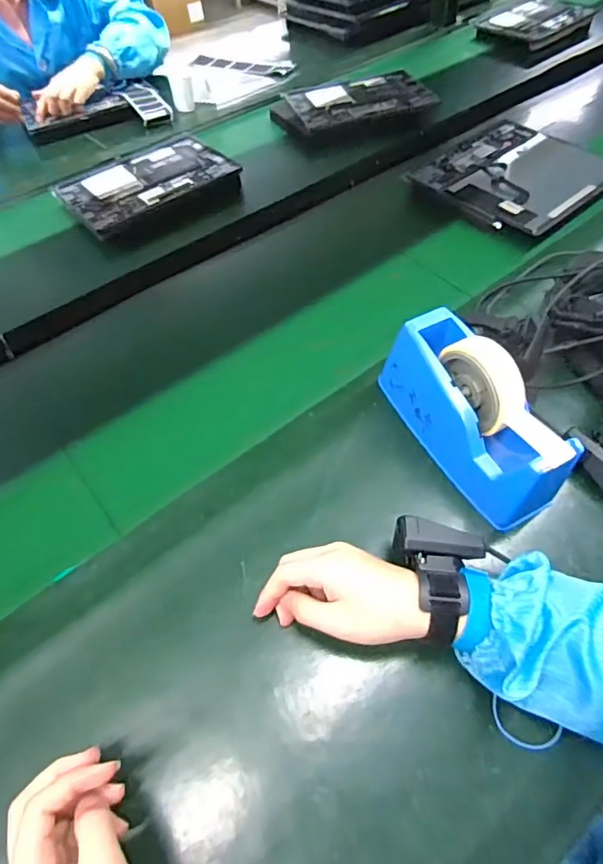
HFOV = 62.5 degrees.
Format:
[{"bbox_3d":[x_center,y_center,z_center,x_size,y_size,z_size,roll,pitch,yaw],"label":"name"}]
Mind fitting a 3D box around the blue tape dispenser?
[{"bbox_3d":[0.159,-0.016,0.467,0.071,0.108,0.200,-25,58,-15],"label":"blue tape dispenser"}]

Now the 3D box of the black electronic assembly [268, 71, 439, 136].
[{"bbox_3d":[0.094,-0.621,0.931,0.292,0.018,0.166,-12,55,-6],"label":"black electronic assembly"}]

